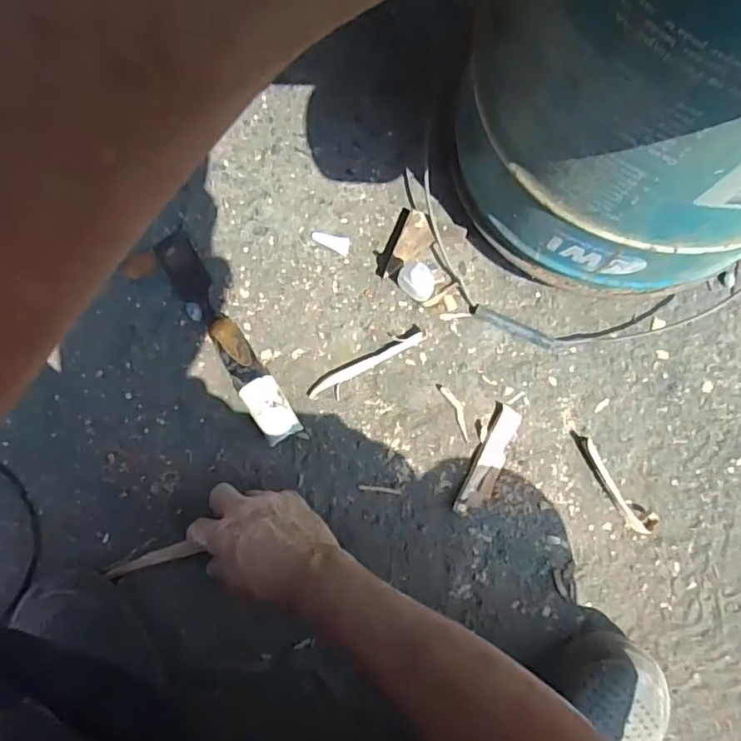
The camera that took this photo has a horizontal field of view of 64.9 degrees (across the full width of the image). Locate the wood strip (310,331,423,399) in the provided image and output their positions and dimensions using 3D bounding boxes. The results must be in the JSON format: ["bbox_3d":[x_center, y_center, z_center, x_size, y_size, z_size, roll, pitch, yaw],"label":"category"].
[{"bbox_3d":[-0.004,-0.006,0.538,0.116,0.004,0.010,-27,85,-1],"label":"wood strip"}]

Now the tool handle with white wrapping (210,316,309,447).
[{"bbox_3d":[-0.104,0.009,0.524,0.031,0.035,0.126,-34,85,-1],"label":"tool handle with white wrapping"}]

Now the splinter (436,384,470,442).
[{"bbox_3d":[0.080,0.036,0.532,0.015,0.004,0.058,-28,85,-1],"label":"splinter"}]

